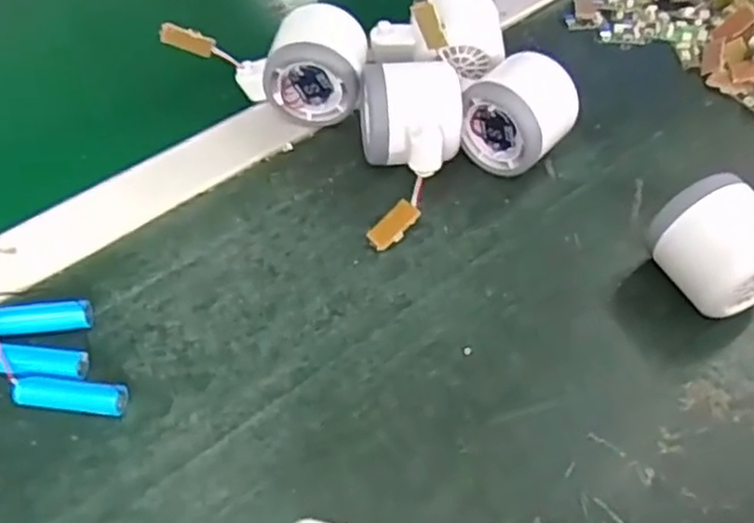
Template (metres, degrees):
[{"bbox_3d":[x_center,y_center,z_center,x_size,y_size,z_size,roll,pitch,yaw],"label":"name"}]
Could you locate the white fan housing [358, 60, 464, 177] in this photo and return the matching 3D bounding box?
[{"bbox_3d":[0.021,-0.075,0.417,0.057,0.057,0.067,-3,54,-2],"label":"white fan housing"}]

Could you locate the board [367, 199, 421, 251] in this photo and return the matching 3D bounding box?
[{"bbox_3d":[0.009,-0.021,0.406,0.032,0.005,0.015,-44,64,-6],"label":"board"}]

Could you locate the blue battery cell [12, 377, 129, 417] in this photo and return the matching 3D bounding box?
[{"bbox_3d":[-0.146,0.065,0.340,0.049,0.015,0.015,5,55,4],"label":"blue battery cell"}]

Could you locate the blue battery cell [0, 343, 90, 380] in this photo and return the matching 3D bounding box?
[{"bbox_3d":[-0.168,0.051,0.347,0.051,0.015,0.017,1,54,1],"label":"blue battery cell"}]

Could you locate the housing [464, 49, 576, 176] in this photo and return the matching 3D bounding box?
[{"bbox_3d":[0.086,-0.088,0.427,0.053,0.059,0.051,32,60,21],"label":"housing"}]

